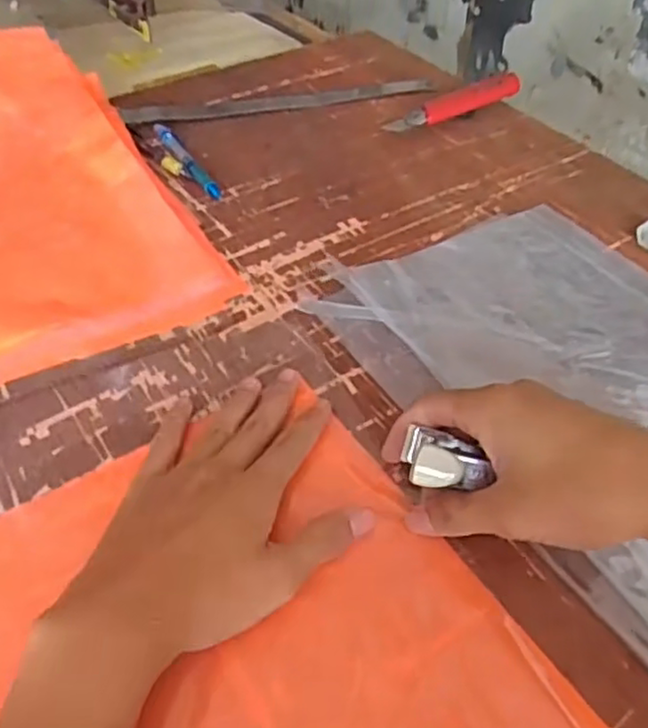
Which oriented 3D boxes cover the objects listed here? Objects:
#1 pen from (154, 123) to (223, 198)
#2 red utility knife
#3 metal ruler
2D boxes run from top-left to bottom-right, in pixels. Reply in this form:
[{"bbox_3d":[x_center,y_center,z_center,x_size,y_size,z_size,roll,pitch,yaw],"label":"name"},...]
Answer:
[{"bbox_3d":[-0.119,-0.176,0.580,0.015,0.009,0.124,-22,51,-22],"label":"pen"},{"bbox_3d":[0.128,-0.248,0.645,0.156,0.020,0.029,-27,53,-25],"label":"red utility knife"},{"bbox_3d":[-0.041,-0.261,0.669,0.307,0.007,0.036,-11,48,-13],"label":"metal ruler"}]

